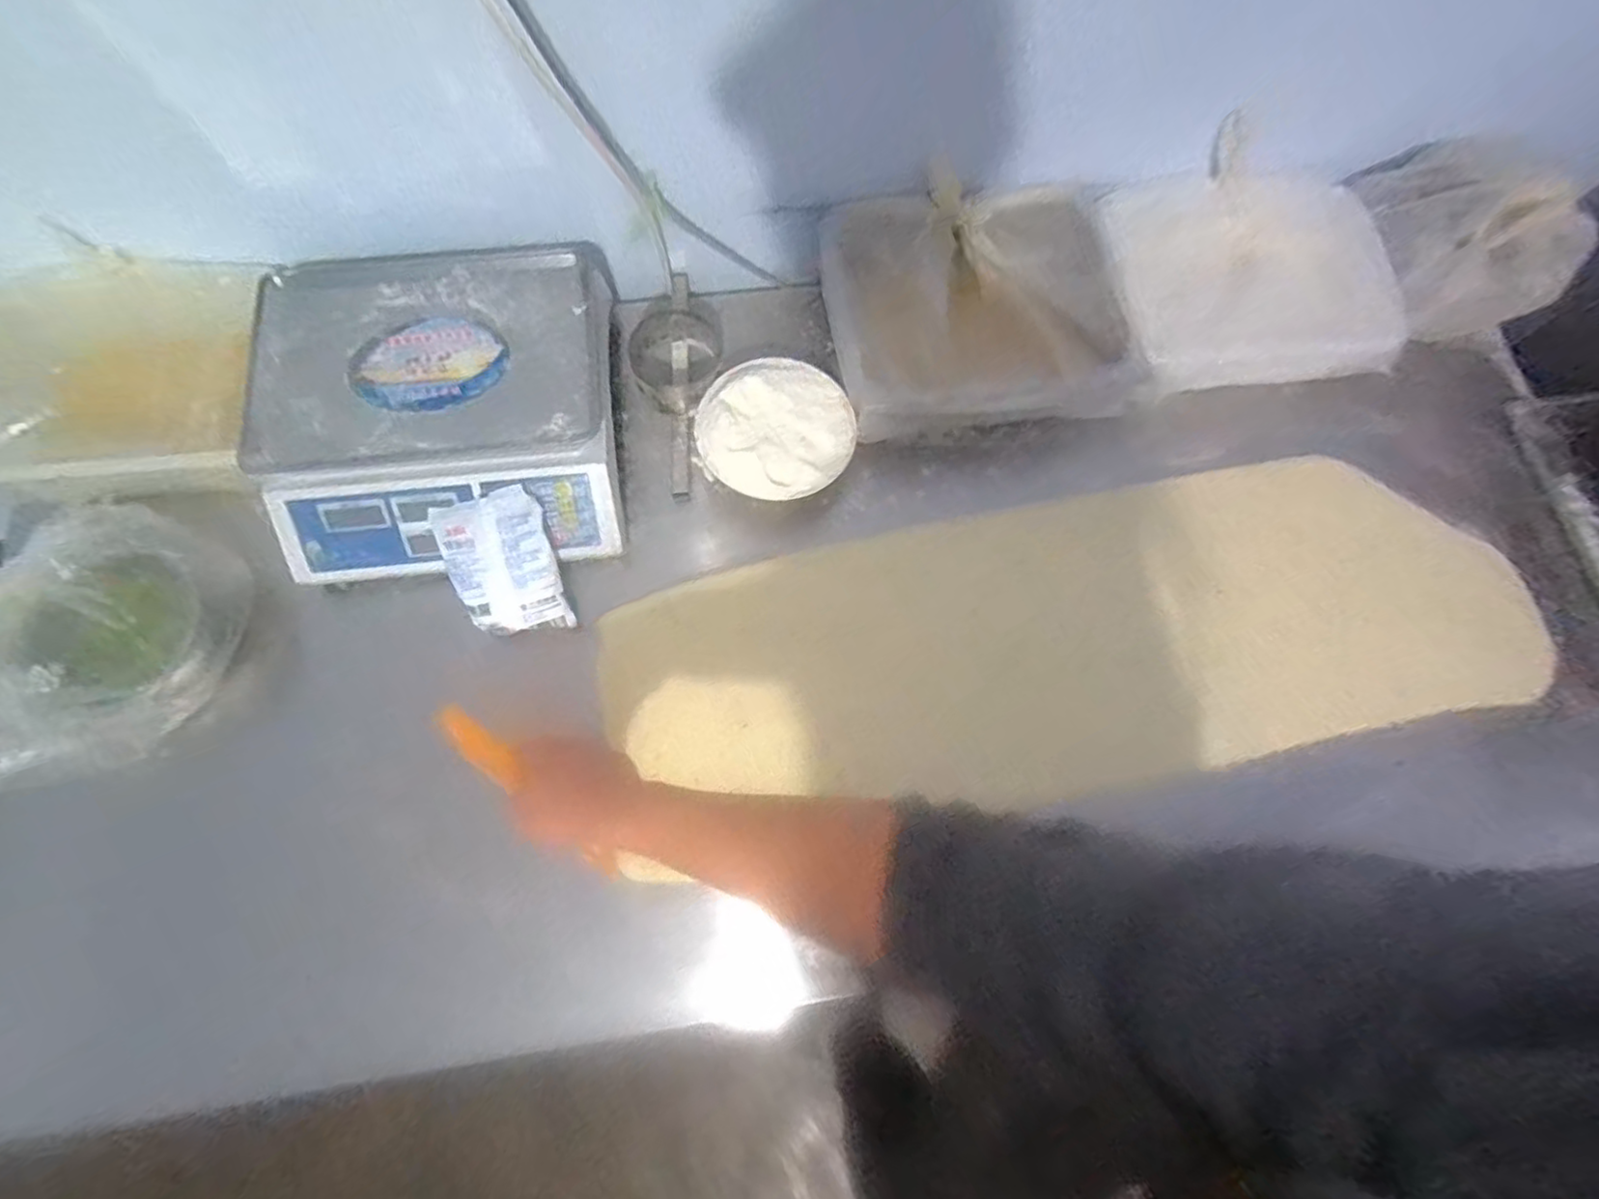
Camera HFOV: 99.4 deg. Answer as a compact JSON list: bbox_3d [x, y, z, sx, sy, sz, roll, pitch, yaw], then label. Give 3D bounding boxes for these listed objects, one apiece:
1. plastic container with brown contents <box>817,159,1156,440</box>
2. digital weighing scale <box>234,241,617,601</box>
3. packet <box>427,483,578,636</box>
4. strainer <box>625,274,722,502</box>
[{"bbox_3d":[0.195,-0.315,0.760,0.323,0.112,0.271,-10,73,-5],"label":"plastic container with brown contents"},{"bbox_3d":[-0.362,-0.204,0.714,0.337,0.129,0.345,-6,73,-4],"label":"digital weighing scale"},{"bbox_3d":[-0.297,-0.031,0.681,0.103,0.025,0.148,-18,101,-9],"label":"packet"},{"bbox_3d":[-0.142,-0.256,0.777,0.105,0.053,0.280,-4,73,-3],"label":"strainer"}]

